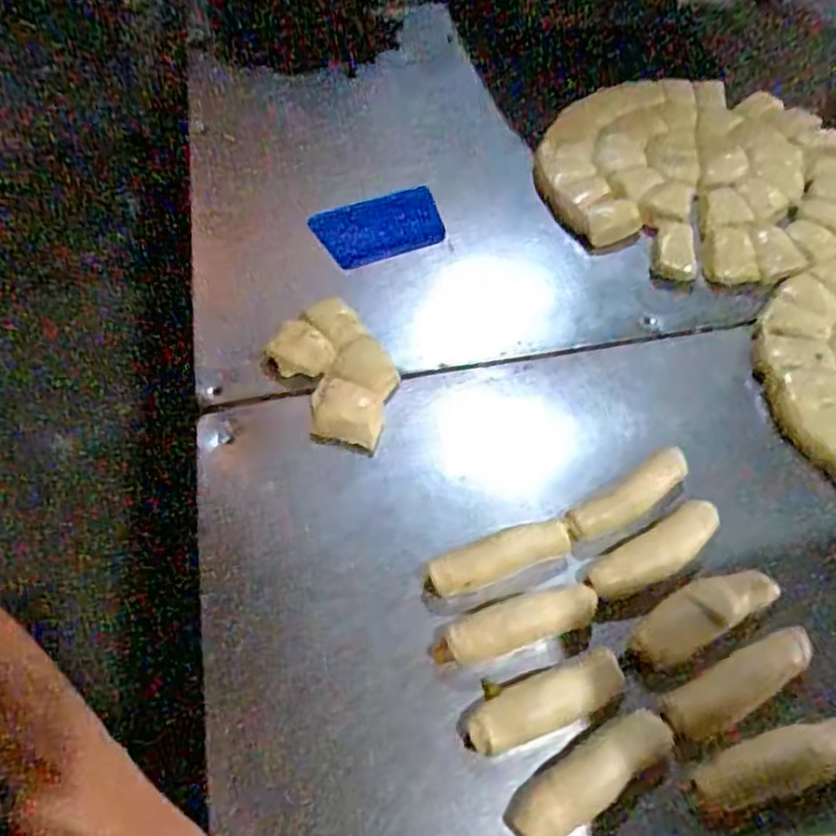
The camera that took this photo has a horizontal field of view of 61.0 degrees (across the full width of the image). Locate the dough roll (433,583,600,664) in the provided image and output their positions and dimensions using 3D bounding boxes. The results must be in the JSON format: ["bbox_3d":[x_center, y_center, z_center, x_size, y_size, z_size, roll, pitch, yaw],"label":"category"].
[{"bbox_3d":[0.065,0.142,0.478,0.110,0.026,0.032,-12,57,-6],"label":"dough roll"}]

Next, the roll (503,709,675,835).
[{"bbox_3d":[0.104,0.215,0.426,0.110,0.037,0.035,-29,60,-16],"label":"roll"}]

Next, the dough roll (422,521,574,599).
[{"bbox_3d":[0.056,0.101,0.501,0.104,0.032,0.028,-14,57,-8],"label":"dough roll"}]

